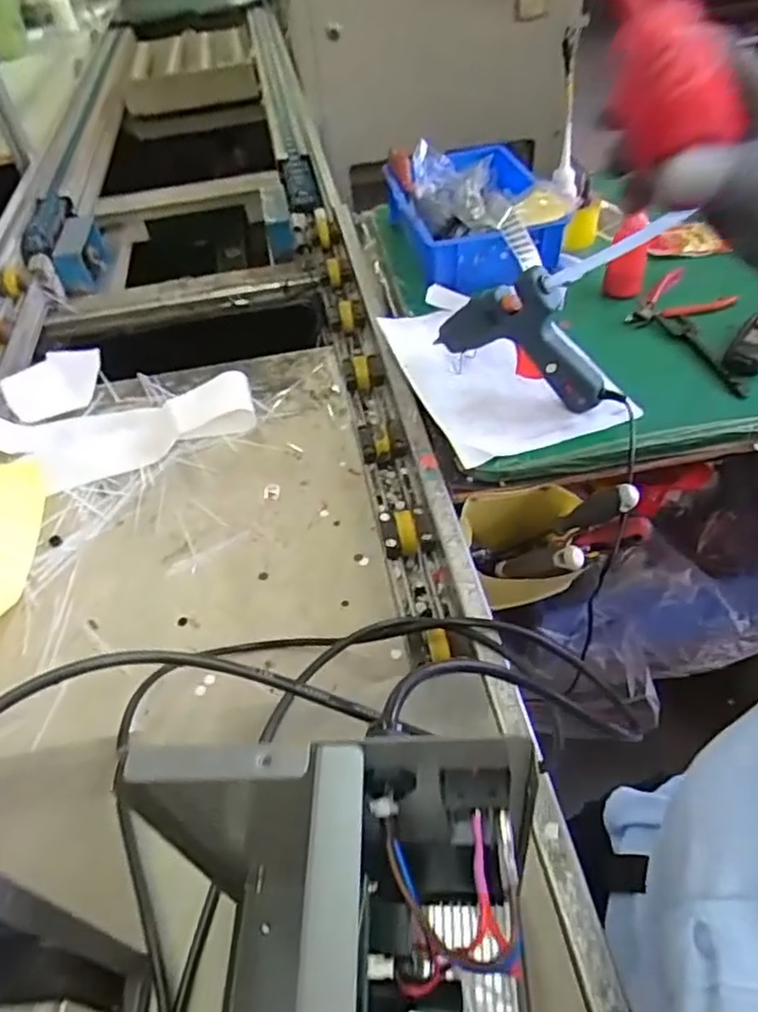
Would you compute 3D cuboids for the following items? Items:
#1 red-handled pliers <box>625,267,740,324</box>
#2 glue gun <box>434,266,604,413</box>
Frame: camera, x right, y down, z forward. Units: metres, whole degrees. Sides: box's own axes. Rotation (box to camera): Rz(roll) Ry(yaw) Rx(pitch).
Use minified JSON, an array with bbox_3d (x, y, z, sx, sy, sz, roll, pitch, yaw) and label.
[{"bbox_3d":[0.378,-0.273,0.851,0.138,0.024,0.070,-9,47,-2],"label":"red-handled pliers"},{"bbox_3d":[0.151,-0.194,0.713,0.195,0.127,0.035,28,56,28],"label":"glue gun"}]

